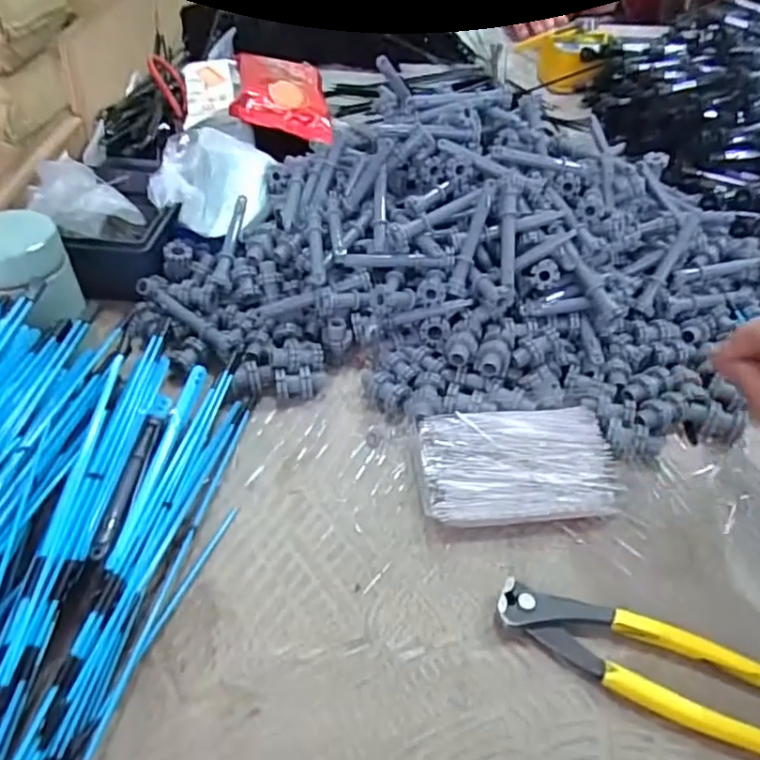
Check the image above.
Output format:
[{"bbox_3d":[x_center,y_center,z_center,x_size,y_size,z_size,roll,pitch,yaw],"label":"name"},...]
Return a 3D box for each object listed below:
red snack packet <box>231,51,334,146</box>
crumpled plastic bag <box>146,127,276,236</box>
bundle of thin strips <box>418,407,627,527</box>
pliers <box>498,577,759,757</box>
[{"bbox_3d":[-0.106,-0.331,0.694,0.107,0.029,0.144,9,54,-18],"label":"red snack packet"},{"bbox_3d":[-0.148,-0.180,0.551,0.092,0.051,0.102,-4,46,-7],"label":"crumpled plastic bag"},{"bbox_3d":[0.093,0.059,0.414,0.131,0.025,0.081,-4,46,-6],"label":"bundle of thin strips"},{"bbox_3d":[0.146,0.150,0.329,0.164,0.014,0.050,19,48,16],"label":"pliers"}]

